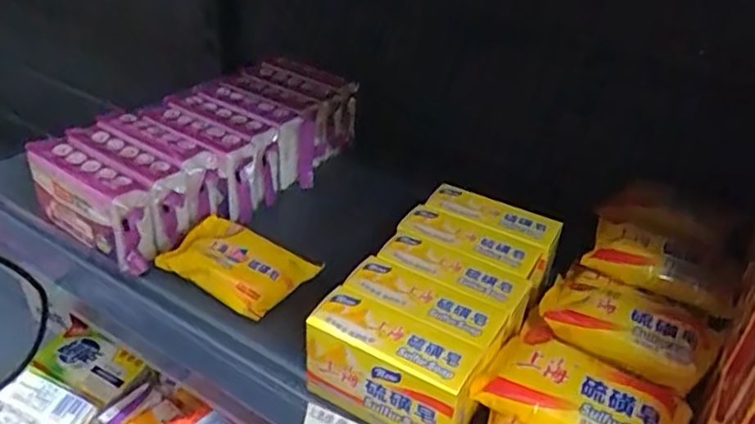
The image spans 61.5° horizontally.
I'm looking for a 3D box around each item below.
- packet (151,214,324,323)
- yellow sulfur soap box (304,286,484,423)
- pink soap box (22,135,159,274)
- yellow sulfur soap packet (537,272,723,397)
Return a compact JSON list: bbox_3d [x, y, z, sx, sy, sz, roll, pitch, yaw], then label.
[{"bbox_3d":[-0.108,0.039,0.484,0.106,0.019,0.065,20,36,22],"label":"packet"},{"bbox_3d":[0.008,0.097,0.385,0.101,0.063,0.038,21,37,23],"label":"yellow sulfur soap box"},{"bbox_3d":[-0.224,-0.008,0.500,0.120,0.064,0.035,24,38,27],"label":"pink soap box"},{"bbox_3d":[0.158,0.073,0.408,0.103,0.020,0.063,28,40,31],"label":"yellow sulfur soap packet"}]

